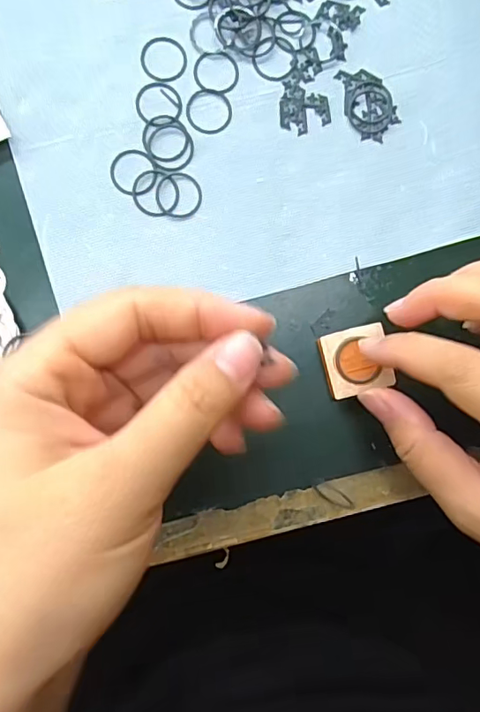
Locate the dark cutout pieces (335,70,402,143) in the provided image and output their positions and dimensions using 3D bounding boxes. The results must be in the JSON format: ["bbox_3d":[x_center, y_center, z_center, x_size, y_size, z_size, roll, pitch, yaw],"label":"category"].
[{"bbox_3d":[0.060,-0.119,0.239,0.023,0.004,0.034,-22,89,-6],"label":"dark cutout pieces"}]

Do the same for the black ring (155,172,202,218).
[{"bbox_3d":[-0.027,-0.073,0.229,0.020,0.004,0.021,0,87,-5],"label":"black ring"}]

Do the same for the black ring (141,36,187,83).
[{"bbox_3d":[-0.035,-0.135,0.232,0.021,0.004,0.021,0,87,-5],"label":"black ring"}]

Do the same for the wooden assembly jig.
[{"bbox_3d":[0.052,0.002,0.229,0.030,0.005,0.029,-13,88,-6],"label":"wooden assembly jig"}]

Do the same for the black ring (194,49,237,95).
[{"bbox_3d":[-0.011,-0.131,0.234,0.020,0.004,0.019,0,87,-5],"label":"black ring"}]

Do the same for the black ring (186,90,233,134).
[{"bbox_3d":[-0.014,-0.112,0.232,0.021,0.004,0.021,0,87,-5],"label":"black ring"}]

